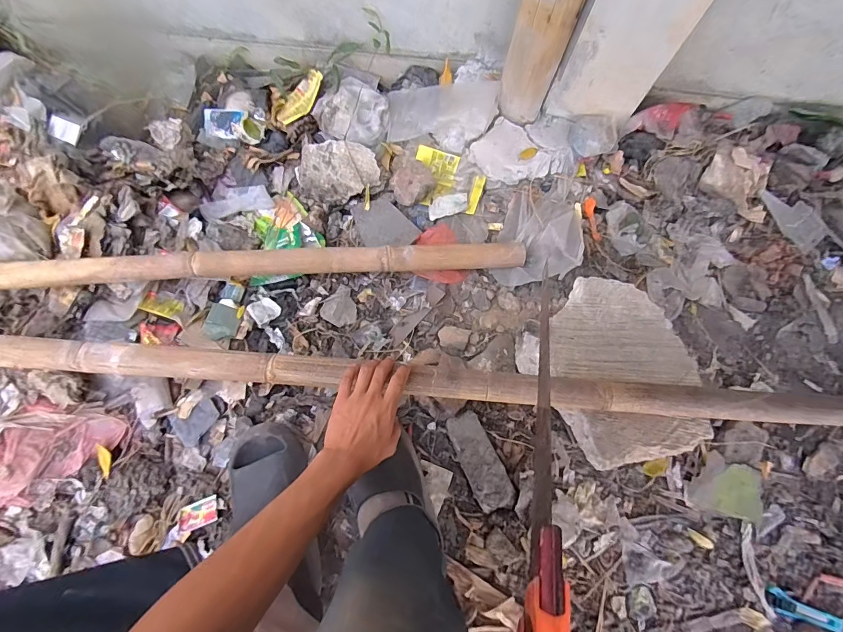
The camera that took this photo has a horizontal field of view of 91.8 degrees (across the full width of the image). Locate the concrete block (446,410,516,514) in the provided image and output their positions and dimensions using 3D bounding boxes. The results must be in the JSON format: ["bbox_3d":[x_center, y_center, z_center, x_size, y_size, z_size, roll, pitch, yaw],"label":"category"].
[{"bbox_3d":[0.095,0.238,0.666,0.058,0.037,0.154,-24,78,-7],"label":"concrete block"}]

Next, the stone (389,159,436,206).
[{"bbox_3d":[-0.024,-0.268,0.815,0.083,0.039,0.088,0,76,-2],"label":"stone"}]

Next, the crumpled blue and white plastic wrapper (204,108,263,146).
[{"bbox_3d":[-0.389,-0.390,0.844,0.115,0.028,0.057,11,76,1],"label":"crumpled blue and white plastic wrapper"}]

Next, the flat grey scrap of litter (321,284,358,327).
[{"bbox_3d":[-0.146,-0.016,0.761,0.063,0.018,0.073,34,78,6],"label":"flat grey scrap of litter"}]

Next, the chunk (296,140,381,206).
[{"bbox_3d":[-0.162,-0.285,0.808,0.149,0.041,0.119,4,76,-1],"label":"chunk"}]

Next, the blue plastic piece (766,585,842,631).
[{"bbox_3d":[0.626,0.482,0.653,0.154,0.027,0.034,25,77,4],"label":"blue plastic piece"}]

